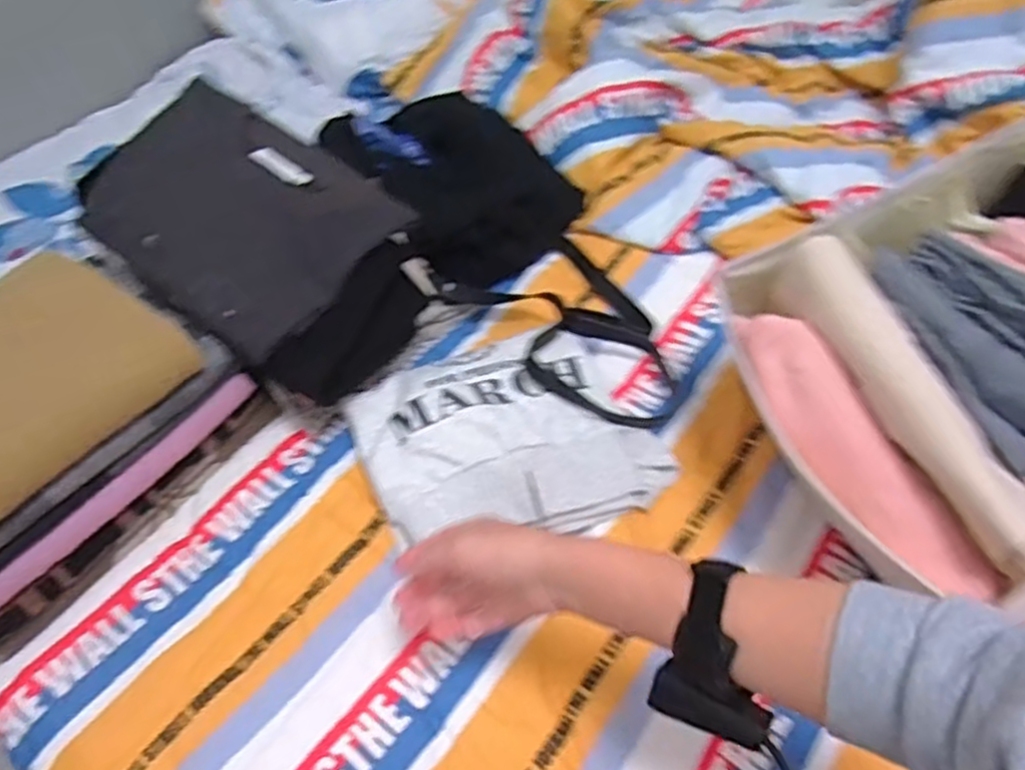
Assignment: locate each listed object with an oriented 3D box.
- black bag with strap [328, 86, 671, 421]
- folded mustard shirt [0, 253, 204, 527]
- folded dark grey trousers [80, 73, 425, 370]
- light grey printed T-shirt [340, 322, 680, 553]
[{"bbox_3d":[-0.011,-0.169,0.868,0.245,0.109,0.538,-24,55,-15],"label":"black bag with strap"},{"bbox_3d":[-0.416,-0.002,0.625,0.175,0.037,0.240,38,59,7],"label":"folded mustard shirt"},{"bbox_3d":[-0.279,-0.178,0.753,0.272,0.078,0.214,32,65,22],"label":"folded dark grey trousers"},{"bbox_3d":[-0.004,0.052,0.741,0.281,0.055,0.215,-17,54,-9],"label":"light grey printed T-shirt"}]

